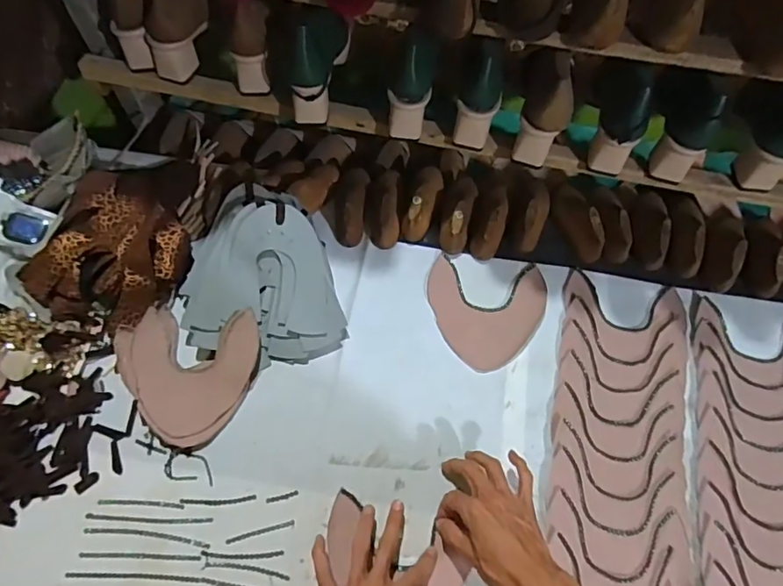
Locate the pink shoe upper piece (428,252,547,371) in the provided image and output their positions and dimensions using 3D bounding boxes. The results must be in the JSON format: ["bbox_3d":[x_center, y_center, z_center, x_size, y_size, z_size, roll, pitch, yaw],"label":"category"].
[{"bbox_3d":[0.133,0.028,0.733,0.160,0.006,0.161,5,64,2],"label":"pink shoe upper piece"}]

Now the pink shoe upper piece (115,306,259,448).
[{"bbox_3d":[-0.266,0.101,0.666,0.175,0.026,0.165,6,63,2],"label":"pink shoe upper piece"}]

